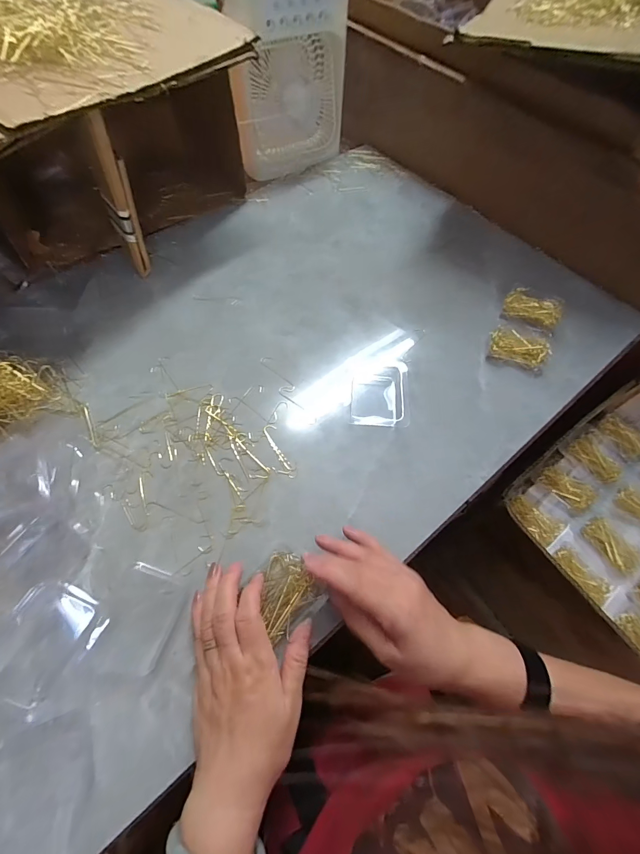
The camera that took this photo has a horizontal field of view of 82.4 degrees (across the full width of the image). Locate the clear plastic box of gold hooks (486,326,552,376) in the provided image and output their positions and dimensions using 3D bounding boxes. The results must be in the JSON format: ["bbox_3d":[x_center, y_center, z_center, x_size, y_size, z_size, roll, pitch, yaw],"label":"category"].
[{"bbox_3d":[0.256,-0.102,0.470,0.073,0.019,0.054,27,64,13],"label":"clear plastic box of gold hooks"}]

